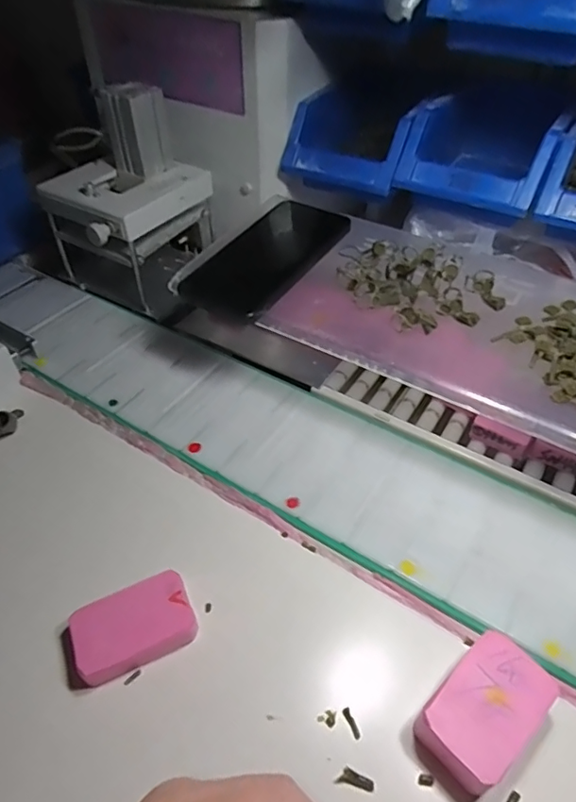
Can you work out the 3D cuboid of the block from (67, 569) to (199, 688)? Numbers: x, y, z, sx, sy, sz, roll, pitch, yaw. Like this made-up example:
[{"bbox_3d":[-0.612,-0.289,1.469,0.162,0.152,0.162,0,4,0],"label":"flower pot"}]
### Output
[{"bbox_3d":[-0.096,0.140,0.328,0.071,0.020,0.045,-22,51,-19],"label":"block"}]

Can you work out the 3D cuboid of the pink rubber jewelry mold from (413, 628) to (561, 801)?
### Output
[{"bbox_3d":[0.108,0.173,0.290,0.074,0.028,0.046,-35,56,-27],"label":"pink rubber jewelry mold"}]

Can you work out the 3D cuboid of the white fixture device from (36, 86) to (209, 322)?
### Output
[{"bbox_3d":[-0.180,-0.214,0.550,0.143,0.173,0.155,24,51,21],"label":"white fixture device"}]

